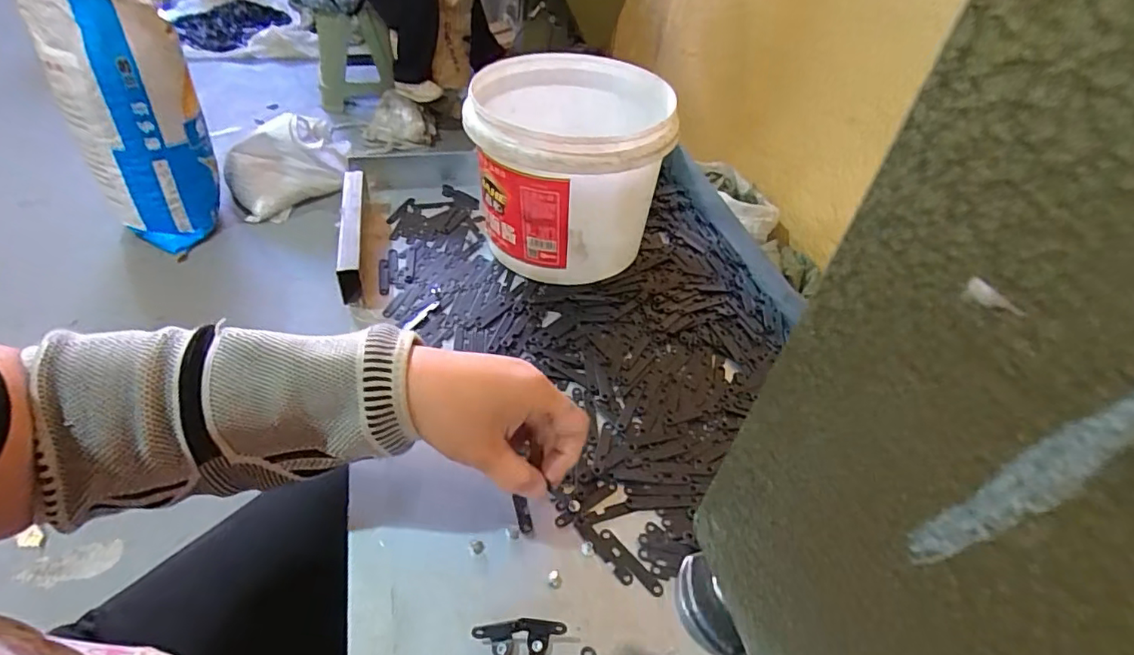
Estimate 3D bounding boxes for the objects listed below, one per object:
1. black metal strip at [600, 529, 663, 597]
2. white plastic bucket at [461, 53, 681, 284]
[{"bbox_3d":[0.041,0.150,0.362,0.009,0.004,0.052,-30,55,-31],"label":"black metal strip"},{"bbox_3d":[-0.001,-0.154,0.554,0.172,0.155,0.186,3,45,-3],"label":"white plastic bucket"}]

